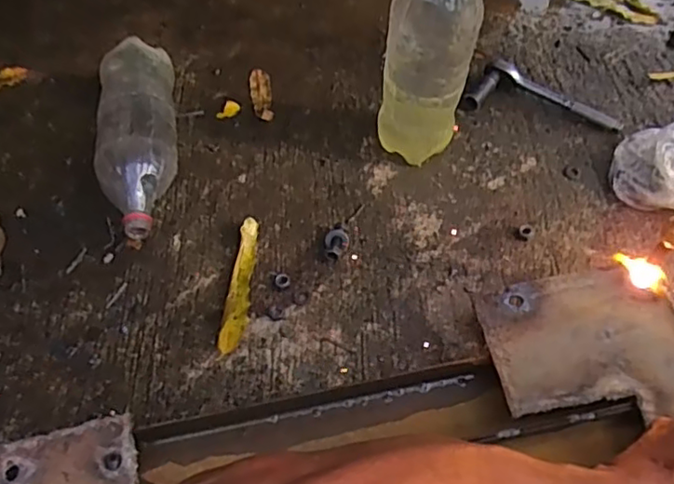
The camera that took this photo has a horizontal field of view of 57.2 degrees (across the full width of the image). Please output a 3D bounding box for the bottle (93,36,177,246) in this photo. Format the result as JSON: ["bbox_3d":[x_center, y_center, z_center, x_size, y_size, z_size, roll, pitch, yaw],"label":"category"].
[{"bbox_3d":[-0.242,-0.129,0.756,0.091,0.087,0.271,-5,54,-8],"label":"bottle"}]

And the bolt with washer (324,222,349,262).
[{"bbox_3d":[0.000,-0.001,0.715,0.027,0.013,0.048,12,54,5],"label":"bolt with washer"}]

